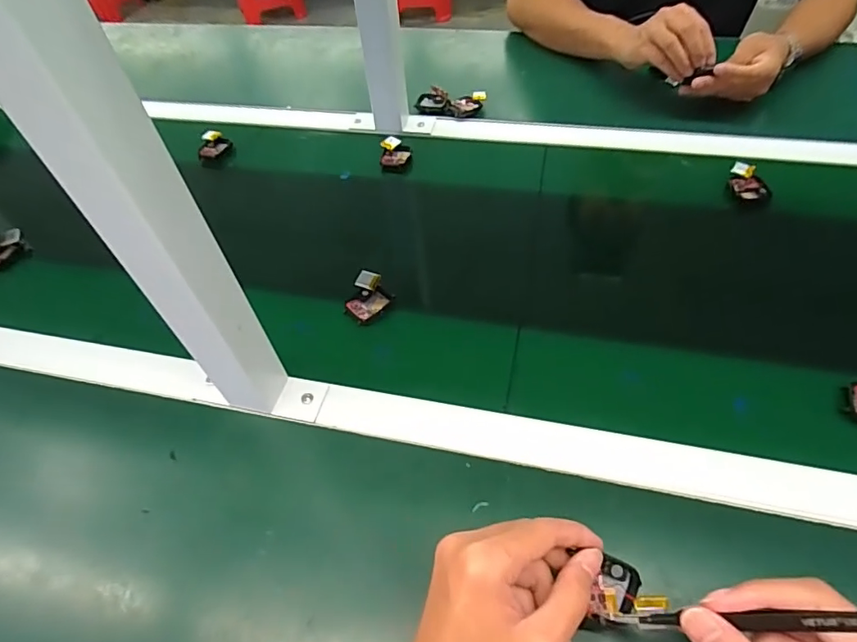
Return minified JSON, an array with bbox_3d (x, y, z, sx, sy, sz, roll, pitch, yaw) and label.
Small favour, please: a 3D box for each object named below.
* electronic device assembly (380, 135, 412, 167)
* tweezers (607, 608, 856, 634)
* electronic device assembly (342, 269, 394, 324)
[{"bbox_3d":[-0.043,-0.221,0.658,0.038,0.016,0.042,-1,51,0],"label":"electronic device assembly"},{"bbox_3d":[0.154,0.152,0.256,0.126,0.008,0.007,-22,44,34],"label":"tweezers"},{"bbox_3d":[-0.062,-0.023,0.510,0.045,0.022,0.052,28,60,24],"label":"electronic device assembly"}]

